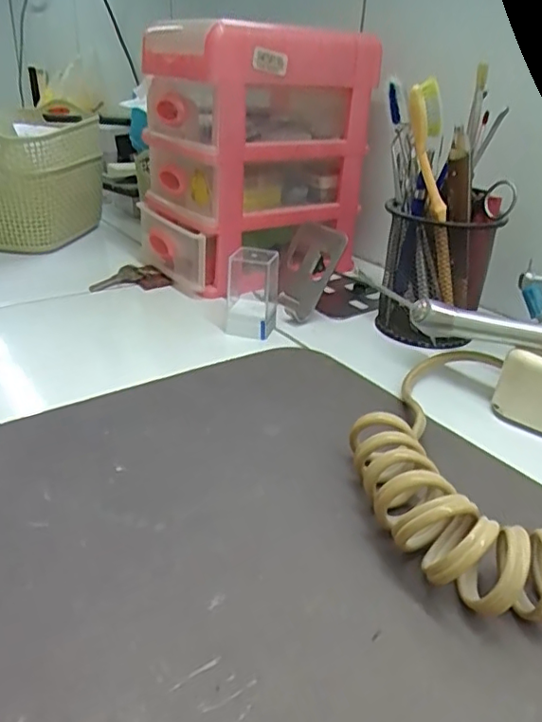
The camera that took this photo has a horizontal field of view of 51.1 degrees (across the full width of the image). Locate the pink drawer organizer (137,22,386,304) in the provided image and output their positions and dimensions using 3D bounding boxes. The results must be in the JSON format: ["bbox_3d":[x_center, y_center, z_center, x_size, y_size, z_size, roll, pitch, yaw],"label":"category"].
[{"bbox_3d":[-0.019,-0.184,0.524,0.173,0.205,0.148,-21,37,-37],"label":"pink drawer organizer"}]

